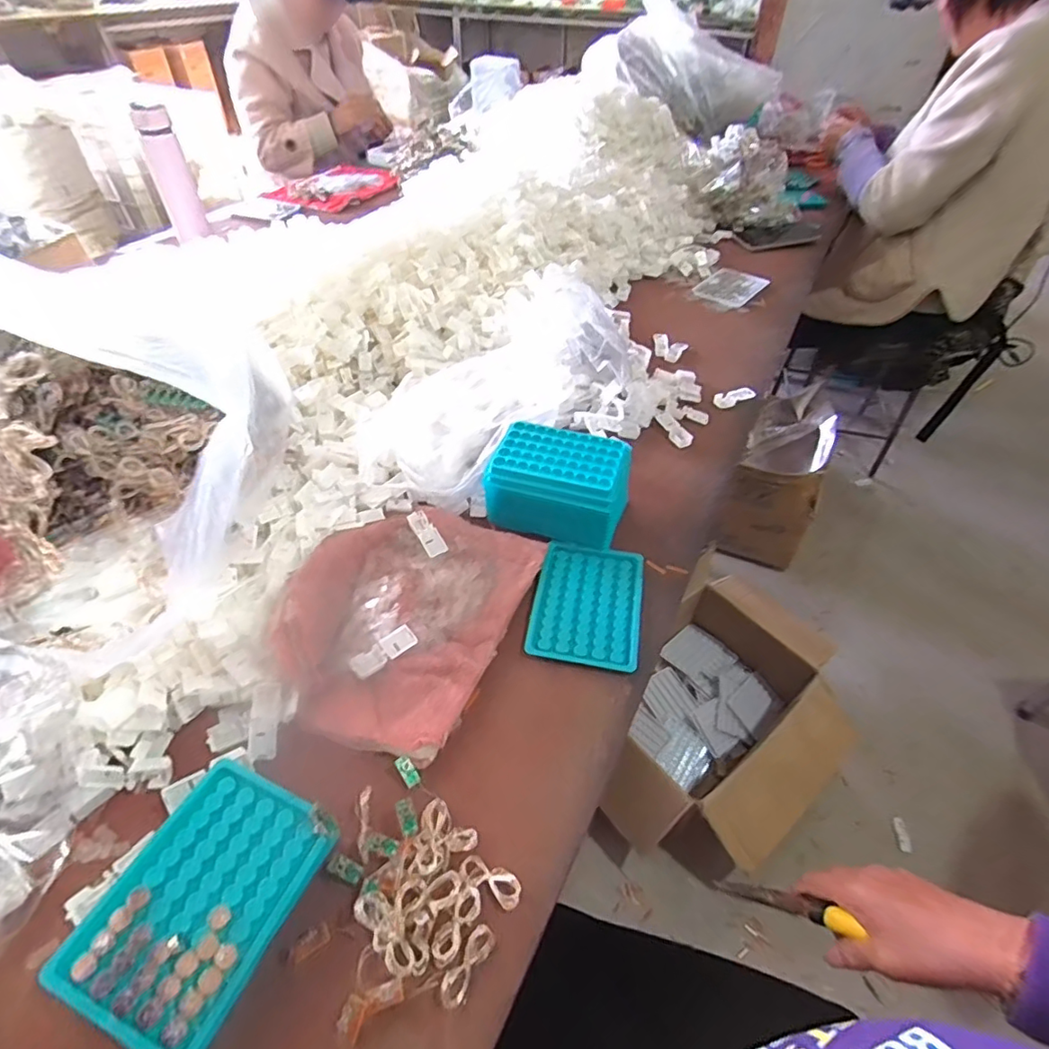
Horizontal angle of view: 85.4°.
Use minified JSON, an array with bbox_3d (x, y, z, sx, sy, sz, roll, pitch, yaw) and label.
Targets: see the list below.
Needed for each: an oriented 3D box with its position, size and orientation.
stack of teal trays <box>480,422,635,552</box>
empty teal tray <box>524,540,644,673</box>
[{"bbox_3d":[0.037,-0.045,0.579,0.139,0.060,0.096,14,48,8],"label":"stack of teal trays"},{"bbox_3d":[0.060,0.071,0.525,0.097,0.013,0.129,10,47,8],"label":"empty teal tray"}]

